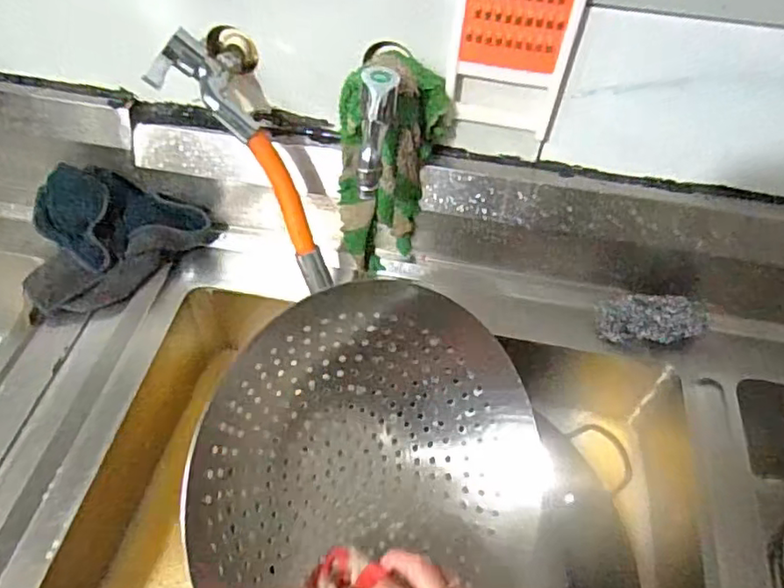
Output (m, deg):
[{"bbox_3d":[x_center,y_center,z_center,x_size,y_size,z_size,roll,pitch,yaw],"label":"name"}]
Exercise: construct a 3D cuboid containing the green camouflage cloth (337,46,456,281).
[{"bbox_3d":[-0.001,-0.124,0.586,0.103,0.227,0.061,-7,53,-8],"label":"green camouflage cloth"}]

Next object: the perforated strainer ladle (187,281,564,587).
[{"bbox_3d":[-0.044,0.223,0.397,0.233,0.182,0.505,18,53,11],"label":"perforated strainer ladle"}]

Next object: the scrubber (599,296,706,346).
[{"bbox_3d":[0.256,0.025,0.595,0.099,0.040,0.041,-1,52,-3],"label":"scrubber"}]

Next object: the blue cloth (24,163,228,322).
[{"bbox_3d":[-0.287,-0.069,0.637,0.196,0.062,0.149,-18,55,-16],"label":"blue cloth"}]

